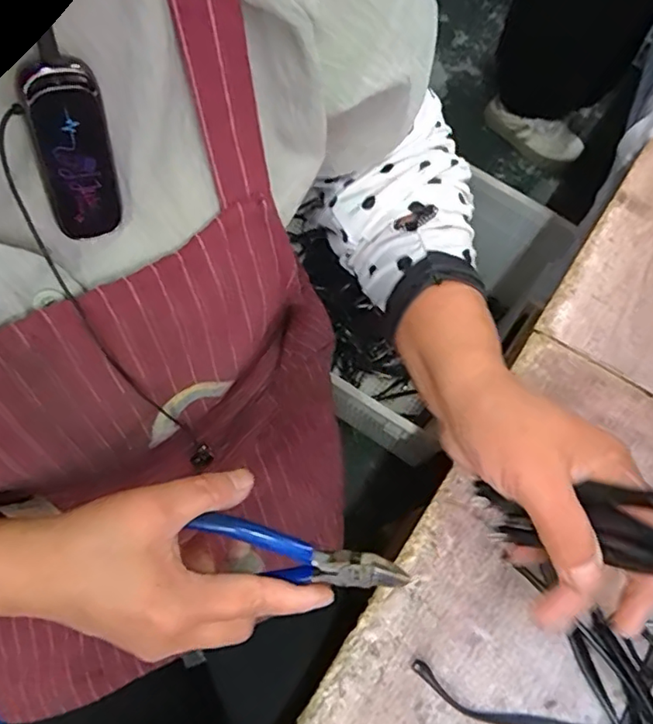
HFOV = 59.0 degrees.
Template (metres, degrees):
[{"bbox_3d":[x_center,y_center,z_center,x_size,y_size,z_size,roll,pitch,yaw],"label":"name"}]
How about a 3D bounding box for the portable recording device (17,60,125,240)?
[{"bbox_3d":[-0.090,-0.074,0.207,0.027,0.062,0.006,-25,54,-23],"label":"portable recording device"}]

